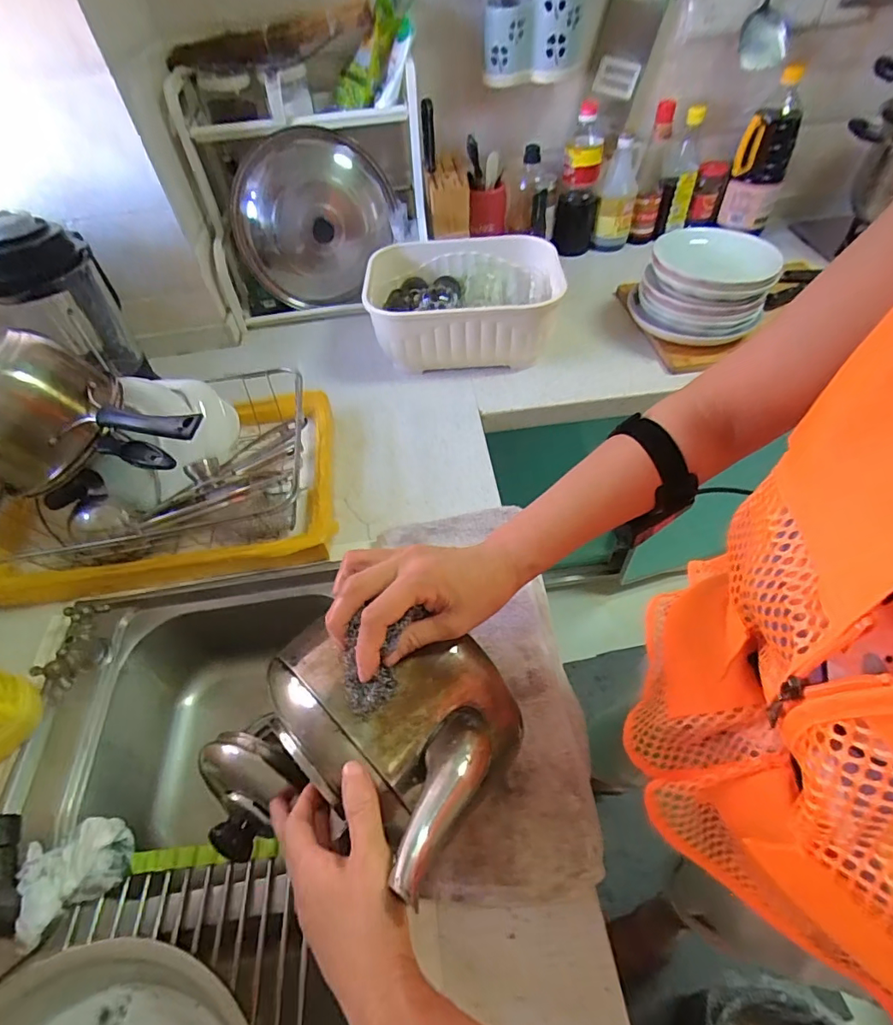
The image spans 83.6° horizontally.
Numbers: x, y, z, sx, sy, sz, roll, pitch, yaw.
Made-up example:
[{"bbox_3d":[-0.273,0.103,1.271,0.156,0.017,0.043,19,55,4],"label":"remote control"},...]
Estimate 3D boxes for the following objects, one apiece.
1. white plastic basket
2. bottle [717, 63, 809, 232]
[{"bbox_3d":[0.027,-0.369,0.913,0.325,0.141,0.265,-1,52,4],"label":"white plastic basket"},{"bbox_3d":[0.658,-0.735,1.035,0.105,0.250,0.082,20,56,19],"label":"bottle"}]

